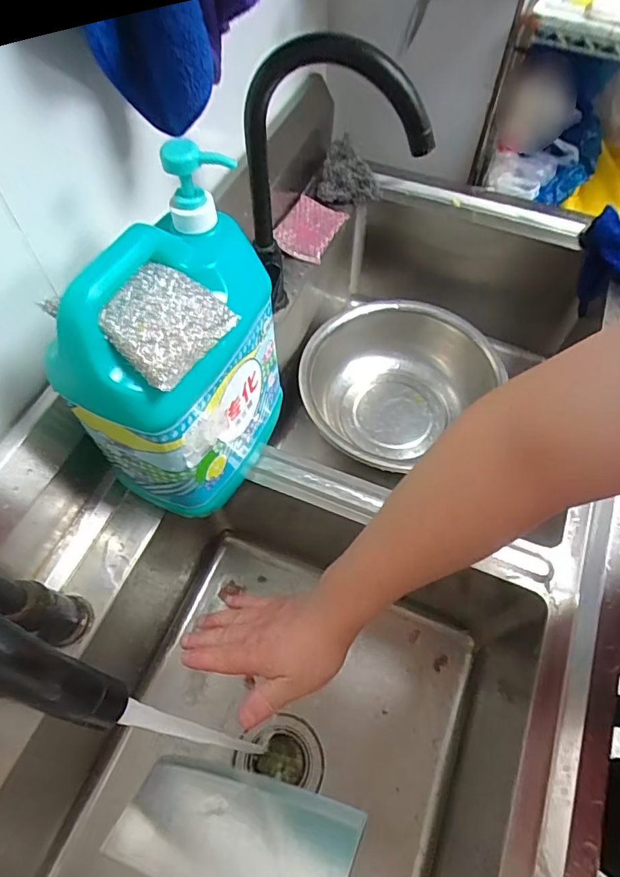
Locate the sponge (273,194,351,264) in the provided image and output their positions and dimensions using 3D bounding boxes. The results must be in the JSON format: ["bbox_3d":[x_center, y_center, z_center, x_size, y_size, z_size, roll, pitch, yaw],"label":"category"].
[{"bbox_3d":[0.001,-0.332,0.816,0.084,0.027,0.130,20,61,11],"label":"sponge"}]

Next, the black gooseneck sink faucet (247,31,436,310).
[{"bbox_3d":[0.022,-0.258,0.571,0.190,0.311,0.031,14,60,8],"label":"black gooseneck sink faucet"}]

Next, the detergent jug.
[{"bbox_3d":[-0.106,-0.058,0.483,0.103,0.286,0.183,21,61,12],"label":"detergent jug"}]

